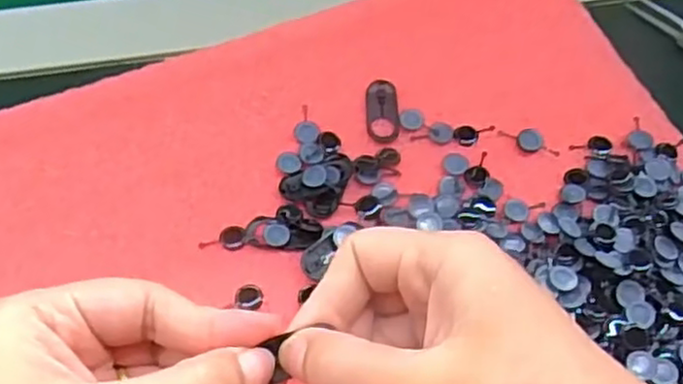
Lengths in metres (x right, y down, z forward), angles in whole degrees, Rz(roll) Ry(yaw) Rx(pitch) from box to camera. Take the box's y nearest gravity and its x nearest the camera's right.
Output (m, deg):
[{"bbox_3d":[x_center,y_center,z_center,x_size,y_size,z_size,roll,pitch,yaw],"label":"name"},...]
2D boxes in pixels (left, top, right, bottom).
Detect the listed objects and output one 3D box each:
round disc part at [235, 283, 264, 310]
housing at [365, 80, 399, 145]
[{"bbox_3d":[-0.037,0.041,0.285,0.011,0.004,0.010,1,62,-2],"label":"round disc part"},{"bbox_3d":[0.019,-0.038,0.326,0.014,0.004,0.031,-1,62,-3],"label":"housing"}]

